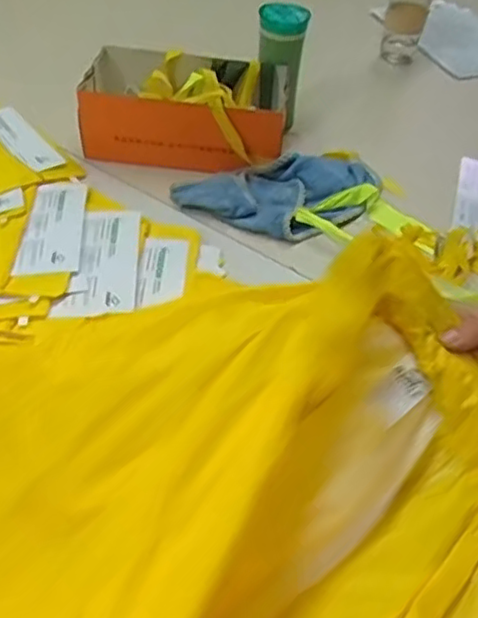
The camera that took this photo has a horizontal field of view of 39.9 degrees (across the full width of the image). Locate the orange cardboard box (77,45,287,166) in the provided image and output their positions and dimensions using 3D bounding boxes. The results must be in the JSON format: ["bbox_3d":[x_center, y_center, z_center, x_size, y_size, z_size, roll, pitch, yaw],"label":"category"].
[{"bbox_3d":[-0.083,-0.307,1.009,0.299,0.104,0.153,9,47,5],"label":"orange cardboard box"}]

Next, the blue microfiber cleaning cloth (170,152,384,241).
[{"bbox_3d":[0.071,-0.162,0.938,0.306,0.029,0.149,-11,48,-14],"label":"blue microfiber cleaning cloth"}]

